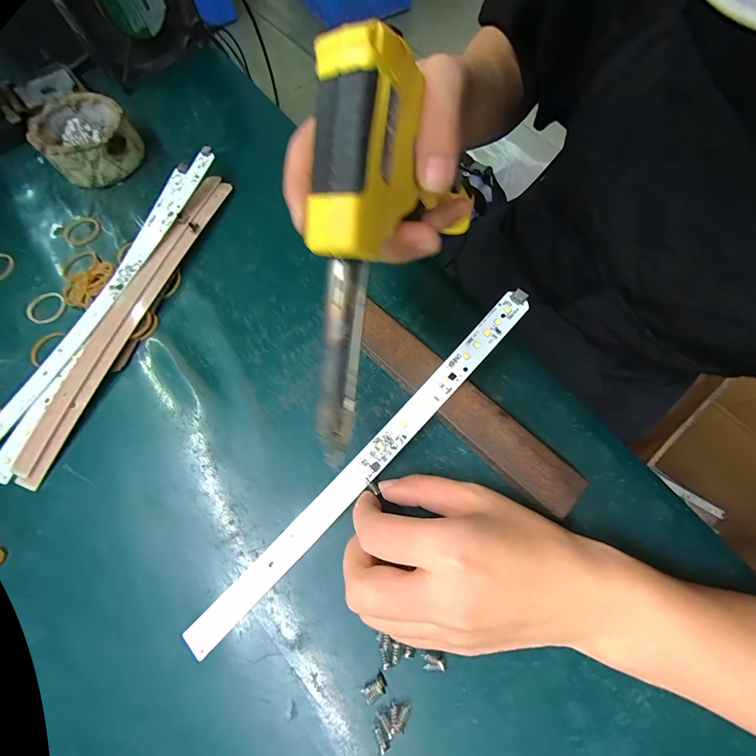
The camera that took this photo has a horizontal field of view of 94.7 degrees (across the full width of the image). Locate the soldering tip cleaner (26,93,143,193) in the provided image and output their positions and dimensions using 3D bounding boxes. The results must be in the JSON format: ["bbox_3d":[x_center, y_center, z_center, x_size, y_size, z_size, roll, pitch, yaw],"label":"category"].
[{"bbox_3d":[-0.277,-0.230,0.333,0.083,0.037,0.087,-34,70,-12],"label":"soldering tip cleaner"}]

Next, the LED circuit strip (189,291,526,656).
[{"bbox_3d":[-0.005,0.050,0.213,0.017,0.012,0.279,42,84,17],"label":"LED circuit strip"}]

